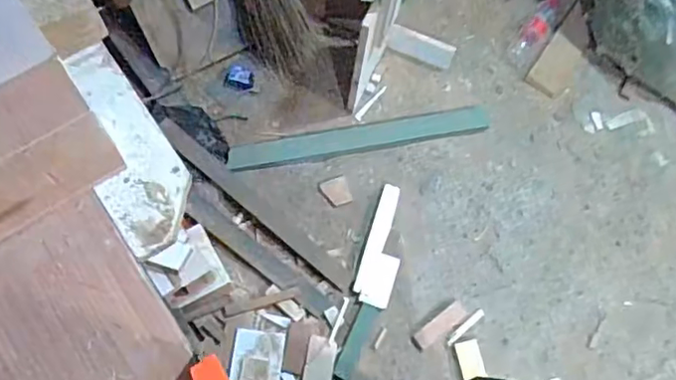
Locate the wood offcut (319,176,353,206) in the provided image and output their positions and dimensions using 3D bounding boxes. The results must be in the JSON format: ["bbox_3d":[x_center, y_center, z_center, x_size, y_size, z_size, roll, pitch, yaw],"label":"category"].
[{"bbox_3d":[-0.003,0.004,1.405,0.062,0.008,0.066,-16,71,-10],"label":"wood offcut"}]

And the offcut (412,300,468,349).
[{"bbox_3d":[0.226,0.301,1.313,0.137,0.014,0.045,-34,75,-15],"label":"offcut"}]

